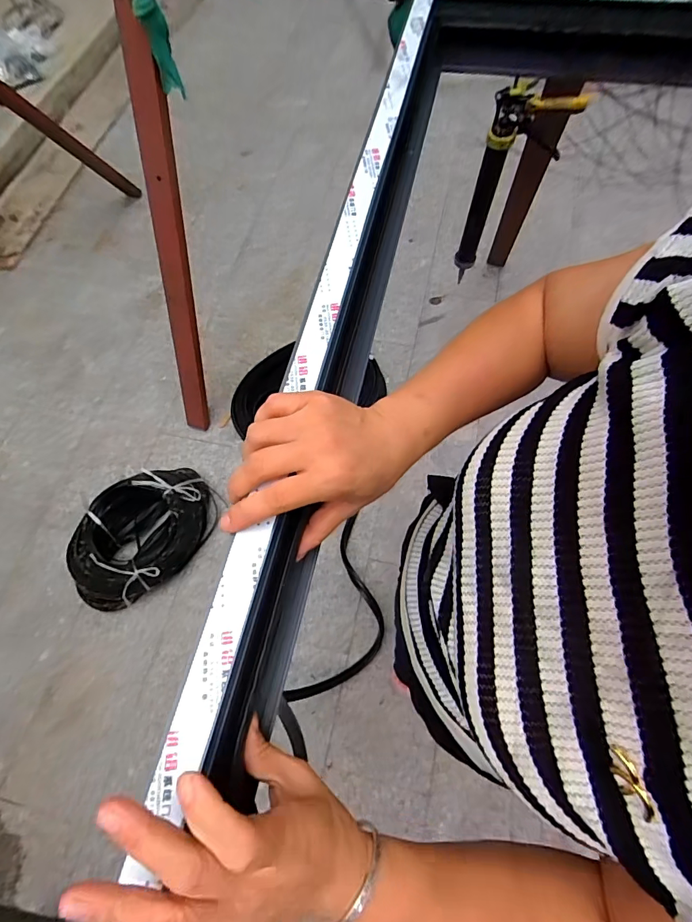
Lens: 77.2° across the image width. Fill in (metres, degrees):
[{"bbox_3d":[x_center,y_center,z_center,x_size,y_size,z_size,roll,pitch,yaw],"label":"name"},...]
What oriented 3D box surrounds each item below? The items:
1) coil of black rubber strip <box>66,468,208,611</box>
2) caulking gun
[{"bbox_3d":[-0.663,0.239,1.409,0.488,0.143,0.326,-33,69,-12],"label":"coil of black rubber strip"},{"bbox_3d":[0.433,-0.711,1.168,0.200,0.503,0.064,-14,67,-4],"label":"caulking gun"}]

